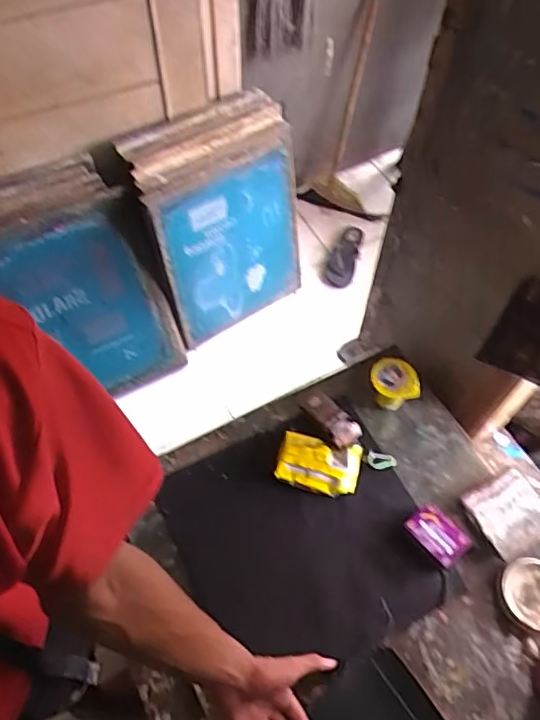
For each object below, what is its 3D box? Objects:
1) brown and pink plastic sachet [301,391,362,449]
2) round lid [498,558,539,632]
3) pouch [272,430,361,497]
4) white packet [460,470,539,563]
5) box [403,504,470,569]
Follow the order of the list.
[{"bbox_3d":[0.105,0.101,0.983,0.050,0.024,0.113,-36,66,-21],"label":"brown and pink plastic sachet"},{"bbox_3d":[0.399,0.351,0.854,0.103,0.019,0.096,1,58,-1],"label":"round lid"},{"bbox_3d":[0.081,0.172,0.940,0.133,0.033,0.091,12,59,5],"label":"pouch"},{"bbox_3d":[0.379,0.243,0.907,0.113,0.025,0.110,-29,63,-18],"label":"white packet"},{"bbox_3d":[0.262,0.271,0.886,0.068,0.036,0.093,-34,65,-21],"label":"box"}]

